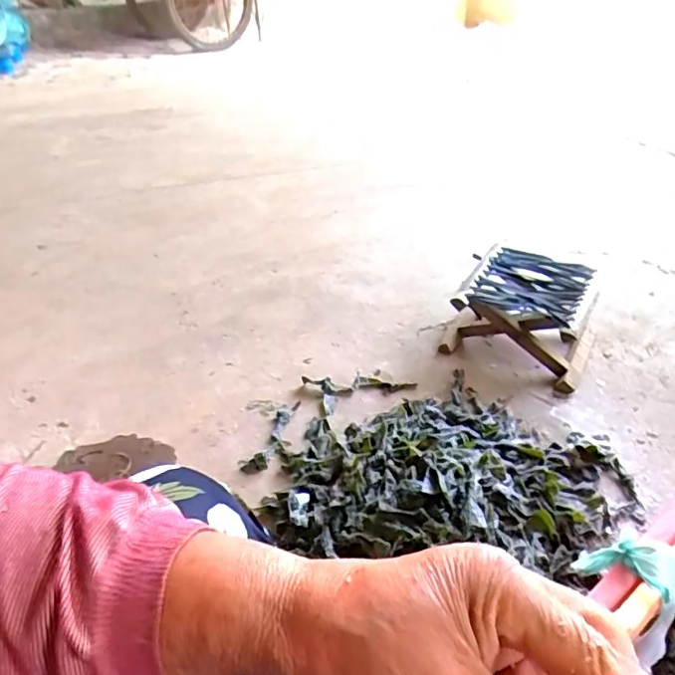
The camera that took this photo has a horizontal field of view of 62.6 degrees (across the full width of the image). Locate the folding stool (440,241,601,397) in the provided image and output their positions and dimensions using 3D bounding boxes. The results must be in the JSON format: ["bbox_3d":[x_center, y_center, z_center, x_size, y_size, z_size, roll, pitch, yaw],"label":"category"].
[{"bbox_3d":[0.359,-0.047,1.067,0.253,0.144,0.245,19,40,23],"label":"folding stool"}]

